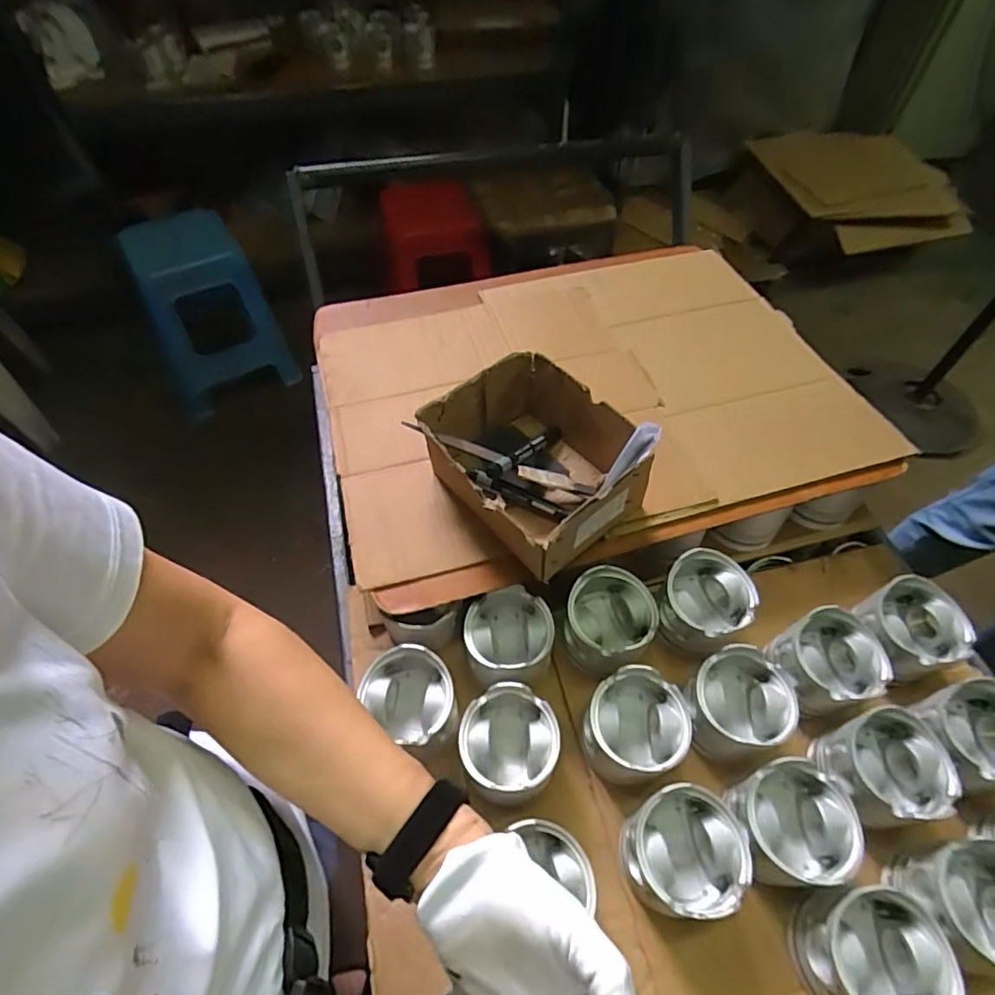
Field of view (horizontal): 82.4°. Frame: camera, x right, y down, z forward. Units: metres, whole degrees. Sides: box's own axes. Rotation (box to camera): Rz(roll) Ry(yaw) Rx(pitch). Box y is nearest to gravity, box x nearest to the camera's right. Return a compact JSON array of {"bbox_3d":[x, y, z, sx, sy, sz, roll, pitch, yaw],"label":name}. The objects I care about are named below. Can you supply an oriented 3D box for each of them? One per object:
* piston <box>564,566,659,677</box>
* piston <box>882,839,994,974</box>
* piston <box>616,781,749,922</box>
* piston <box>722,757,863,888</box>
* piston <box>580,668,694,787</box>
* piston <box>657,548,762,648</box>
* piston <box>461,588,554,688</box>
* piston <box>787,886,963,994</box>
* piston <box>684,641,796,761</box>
[{"bbox_3d":[0.117,0.133,0.607,0.095,0.066,0.093,1,54,-1],"label":"piston"},{"bbox_3d":[0.398,0.344,0.480,0.095,0.069,0.091,1,54,-1],"label":"piston"},{"bbox_3d":[0.162,0.313,0.502,0.091,0.091,0.091,1,54,-1],"label":"piston"},{"bbox_3d":[0.260,0.292,0.511,0.094,0.072,0.092,-5,55,-5],"label":"piston"},{"bbox_3d":[0.132,0.221,0.551,0.093,0.064,0.095,1,54,-1],"label":"piston"},{"bbox_3d":[0.224,0.118,0.624,0.095,0.078,0.093,1,54,-1],"label":"piston"},{"bbox_3d":[0.013,0.152,0.613,0.088,0.087,0.092,1,54,-1],"label":"piston"},{"bbox_3d":[0.301,0.373,0.464,0.095,0.087,0.096,6,55,2],"label":"piston"},{"bbox_3d":[0.237,0.207,0.569,0.091,0.080,0.086,1,54,-1],"label":"piston"}]

